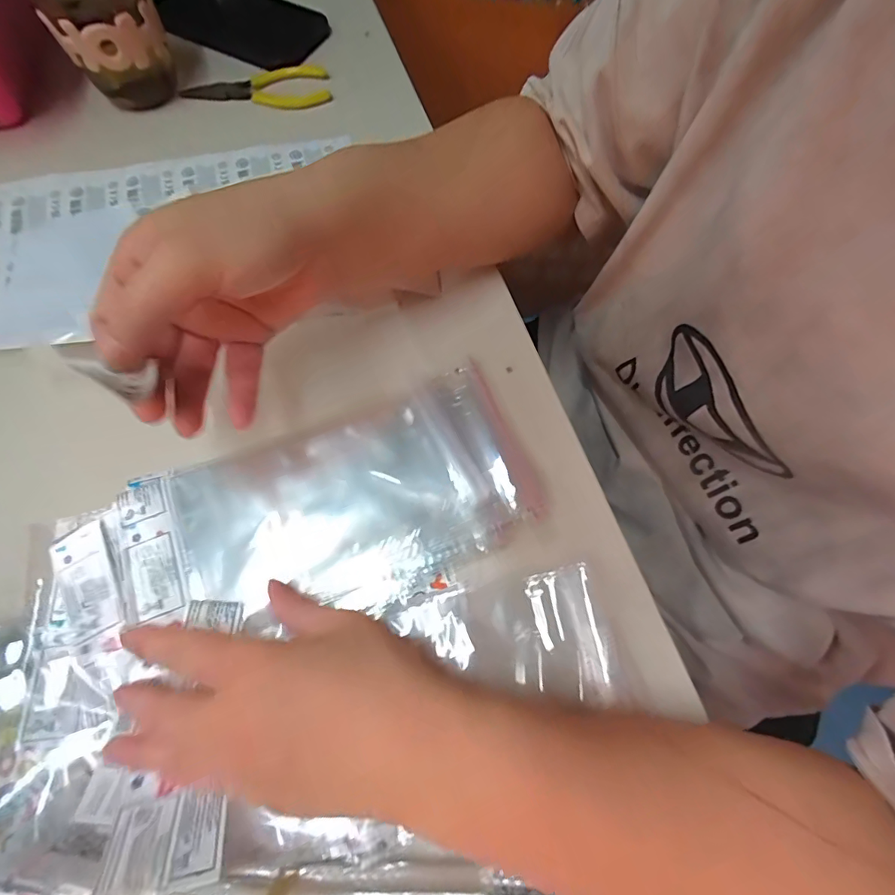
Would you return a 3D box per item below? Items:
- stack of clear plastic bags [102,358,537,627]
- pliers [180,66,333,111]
[{"bbox_3d":[-0.069,0.035,0.284,0.233,0.009,0.120,-22,69,-8],"label":"stack of clear plastic bags"},{"bbox_3d":[-0.172,-0.332,0.435,0.134,0.017,0.051,1,69,1],"label":"pliers"}]

